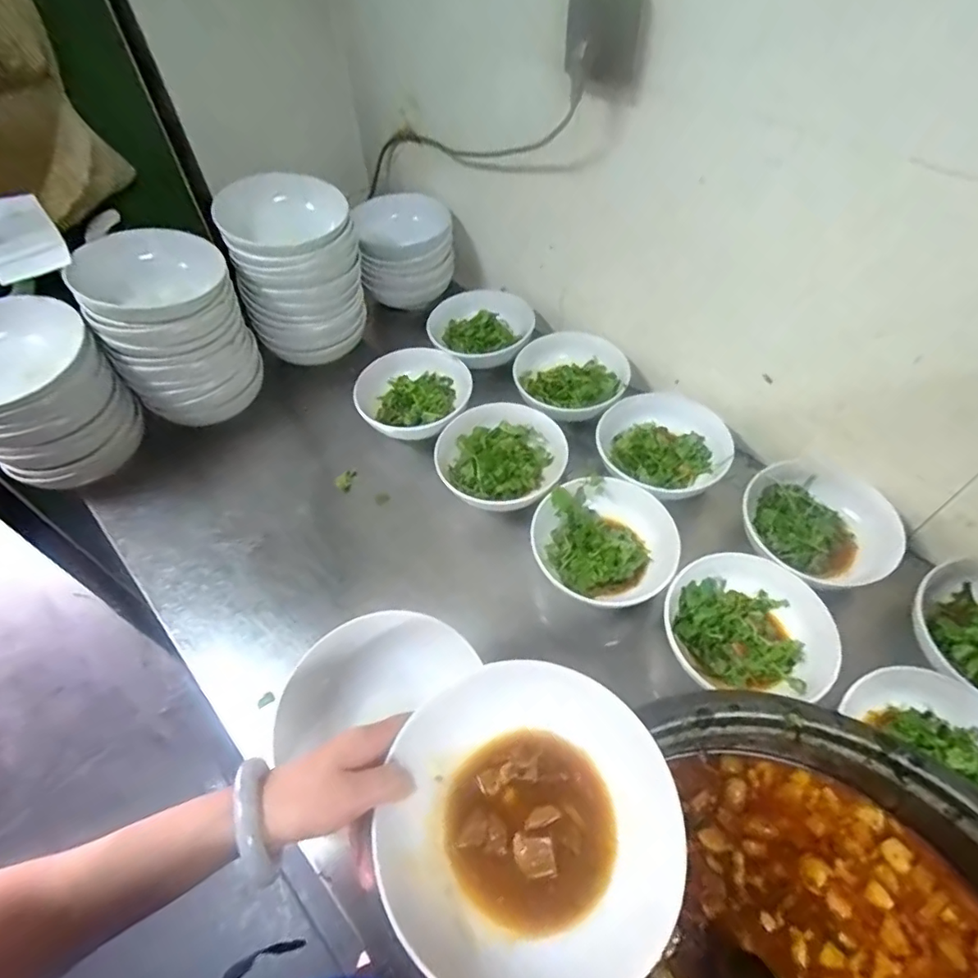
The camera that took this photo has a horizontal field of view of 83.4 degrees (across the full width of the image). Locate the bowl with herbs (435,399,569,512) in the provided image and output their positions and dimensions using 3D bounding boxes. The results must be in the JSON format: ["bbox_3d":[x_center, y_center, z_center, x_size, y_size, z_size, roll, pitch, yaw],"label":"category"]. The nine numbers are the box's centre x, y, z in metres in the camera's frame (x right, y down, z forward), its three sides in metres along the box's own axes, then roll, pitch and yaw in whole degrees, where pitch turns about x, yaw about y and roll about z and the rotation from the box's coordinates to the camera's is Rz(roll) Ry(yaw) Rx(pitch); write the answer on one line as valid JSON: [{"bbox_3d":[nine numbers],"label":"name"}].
[{"bbox_3d":[0.018,-0.043,0.795,0.182,0.059,0.173,-1,53,2],"label":"bowl with herbs"}]

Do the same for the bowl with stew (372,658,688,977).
[{"bbox_3d":[0.023,0.215,0.366,0.191,0.055,0.191,-1,53,2],"label":"bowl with stew"}]

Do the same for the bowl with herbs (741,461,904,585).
[{"bbox_3d":[0.415,0.046,0.702,0.161,0.064,0.170,-1,53,2],"label":"bowl with herbs"}]

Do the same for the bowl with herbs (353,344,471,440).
[{"bbox_3d":[-0.119,-0.145,0.873,0.172,0.063,0.179,-1,53,2],"label":"bowl with herbs"}]

